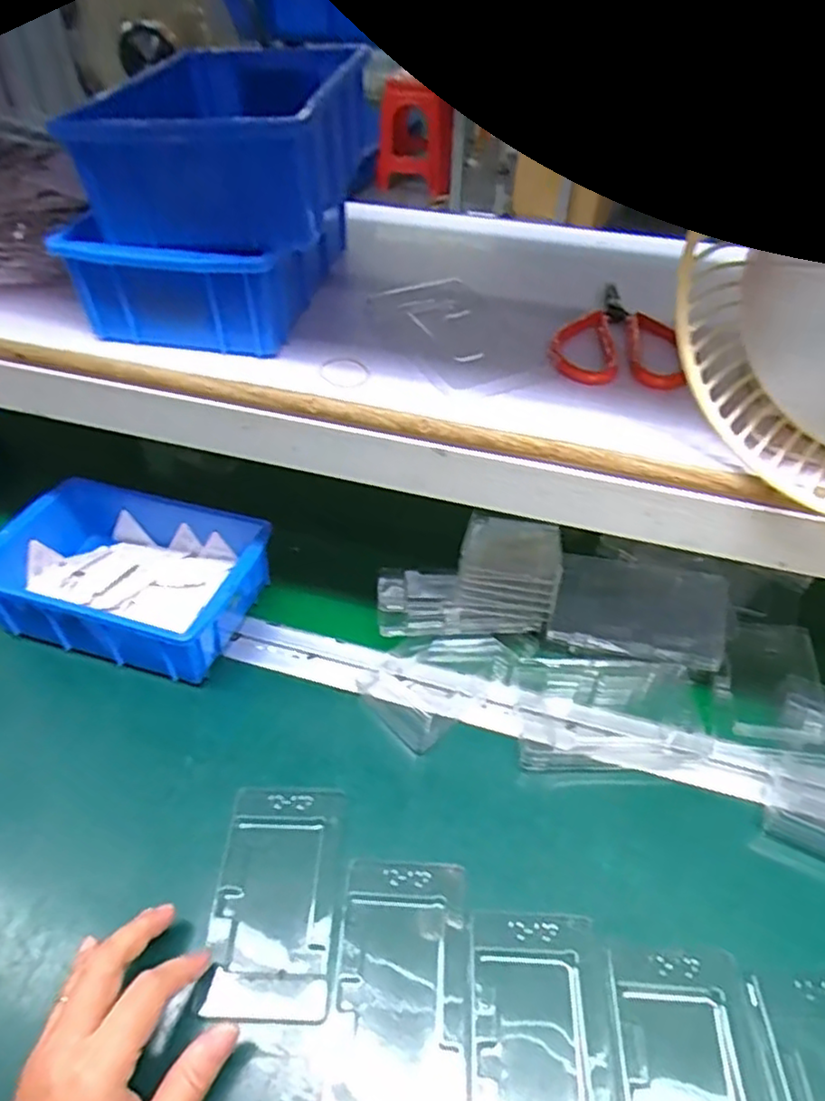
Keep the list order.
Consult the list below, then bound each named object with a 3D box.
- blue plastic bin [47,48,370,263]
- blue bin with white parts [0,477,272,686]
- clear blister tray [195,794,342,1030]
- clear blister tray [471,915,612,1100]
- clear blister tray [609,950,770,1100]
[{"bbox_3d":[-0.104,-0.245,0.422,0.124,0.082,0.214,6,45,5],"label":"blue plastic bin"},{"bbox_3d":[-0.226,0.024,0.553,0.202,0.071,0.135,12,46,11],"label":"blue bin with white parts"},{"bbox_3d":[-0.082,0.208,0.410,0.071,0.015,0.126,0,42,1],"label":"clear blister tray"},{"bbox_3d":[0.068,0.266,0.359,0.071,0.015,0.125,3,45,2],"label":"clear blister tray"},{"bbox_3d":[0.144,0.279,0.347,0.076,0.014,0.125,2,45,2],"label":"clear blister tray"}]

